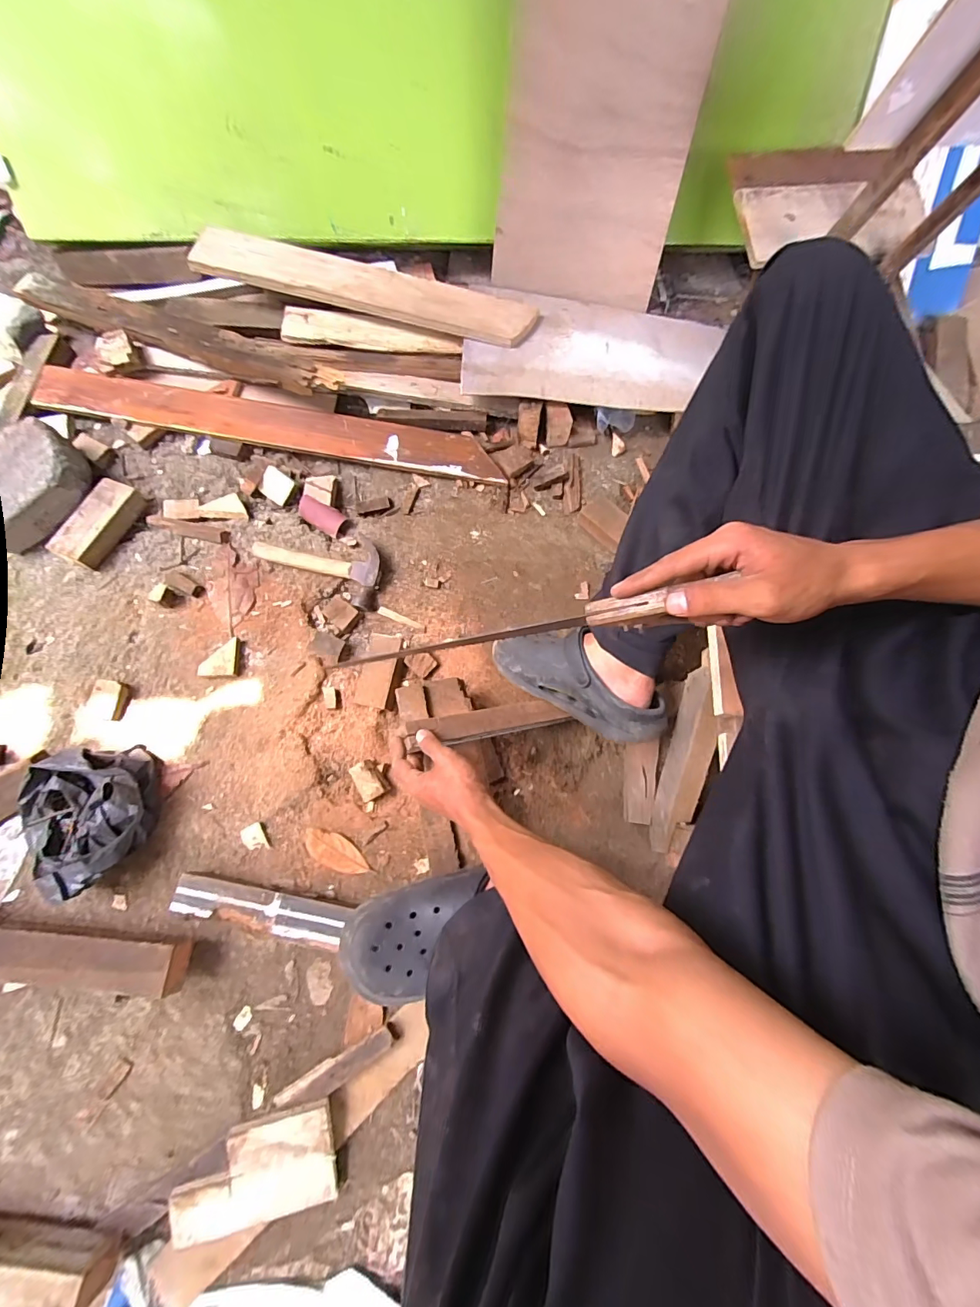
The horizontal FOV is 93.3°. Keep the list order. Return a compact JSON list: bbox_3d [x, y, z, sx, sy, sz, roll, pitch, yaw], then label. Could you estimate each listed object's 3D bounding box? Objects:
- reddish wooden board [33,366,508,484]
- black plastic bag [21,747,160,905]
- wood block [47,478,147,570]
[{"bbox_3d":[-0.395,-0.417,0.841,0.831,0.016,0.089,9,79,0],"label":"reddish wooden board"},{"bbox_3d":[-0.559,0.226,0.626,0.179,0.089,0.180,-16,74,-6],"label":"black plastic bag"},{"bbox_3d":[-0.655,-0.219,0.781,0.060,0.047,0.155,24,74,6],"label":"wood block"}]

